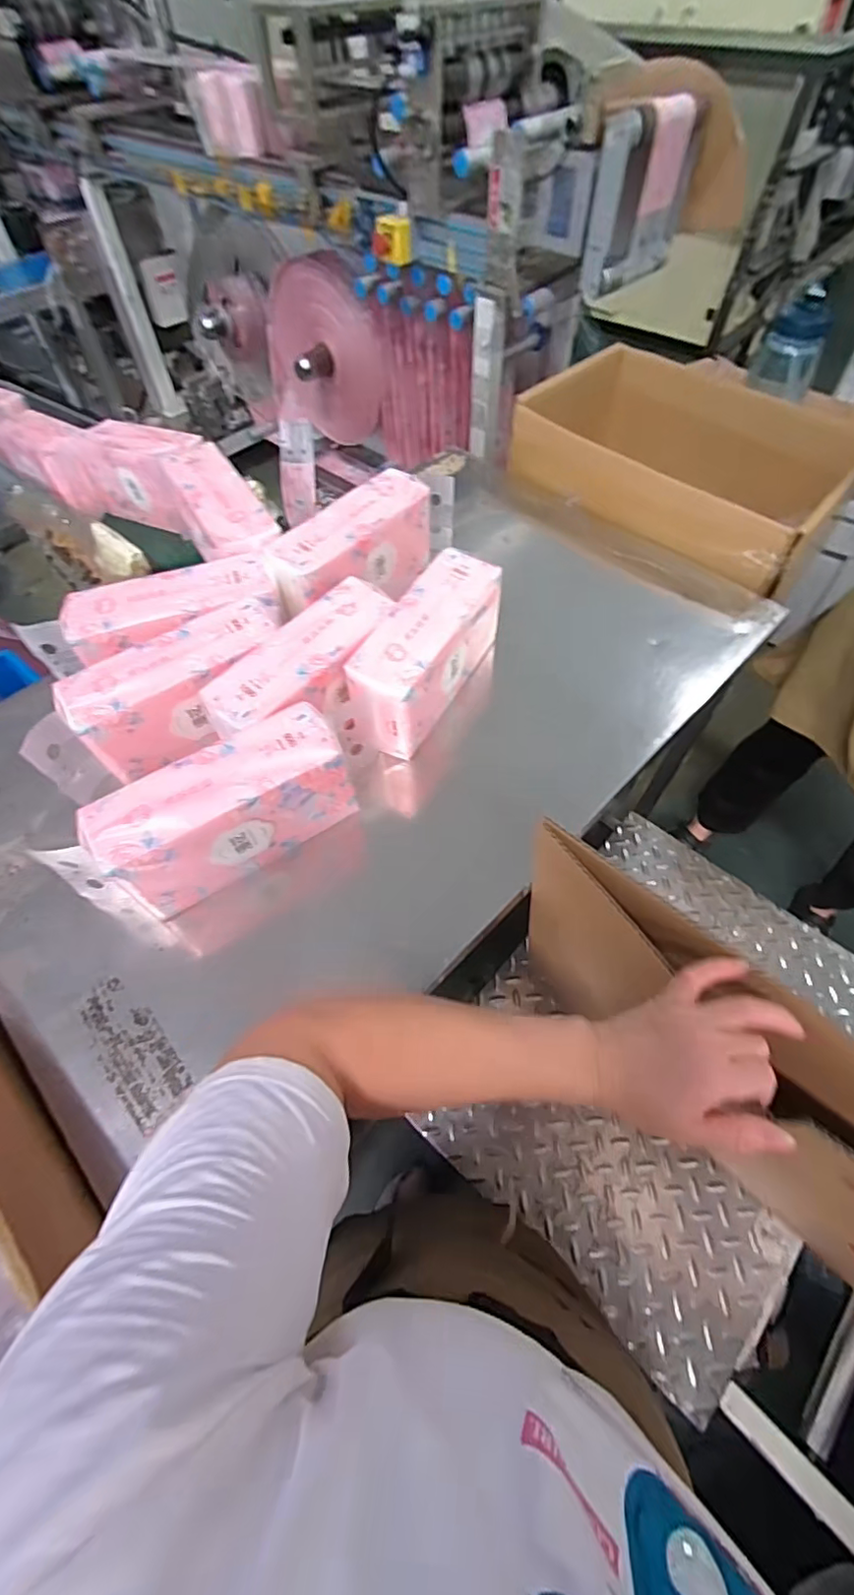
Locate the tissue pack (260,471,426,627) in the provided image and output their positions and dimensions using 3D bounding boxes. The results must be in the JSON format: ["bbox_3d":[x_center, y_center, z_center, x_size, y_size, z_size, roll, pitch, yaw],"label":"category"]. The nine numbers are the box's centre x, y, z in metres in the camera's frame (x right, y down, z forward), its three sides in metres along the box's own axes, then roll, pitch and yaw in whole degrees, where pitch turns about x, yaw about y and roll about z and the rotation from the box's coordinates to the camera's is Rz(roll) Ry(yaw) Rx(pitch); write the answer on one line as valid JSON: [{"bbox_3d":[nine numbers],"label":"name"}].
[{"bbox_3d":[-0.106,-0.346,0.813,0.093,0.128,0.269,32,65,20],"label":"tissue pack"}]

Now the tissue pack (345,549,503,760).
[{"bbox_3d":[0.002,-0.190,0.719,0.081,0.127,0.248,25,63,17],"label":"tissue pack"}]

